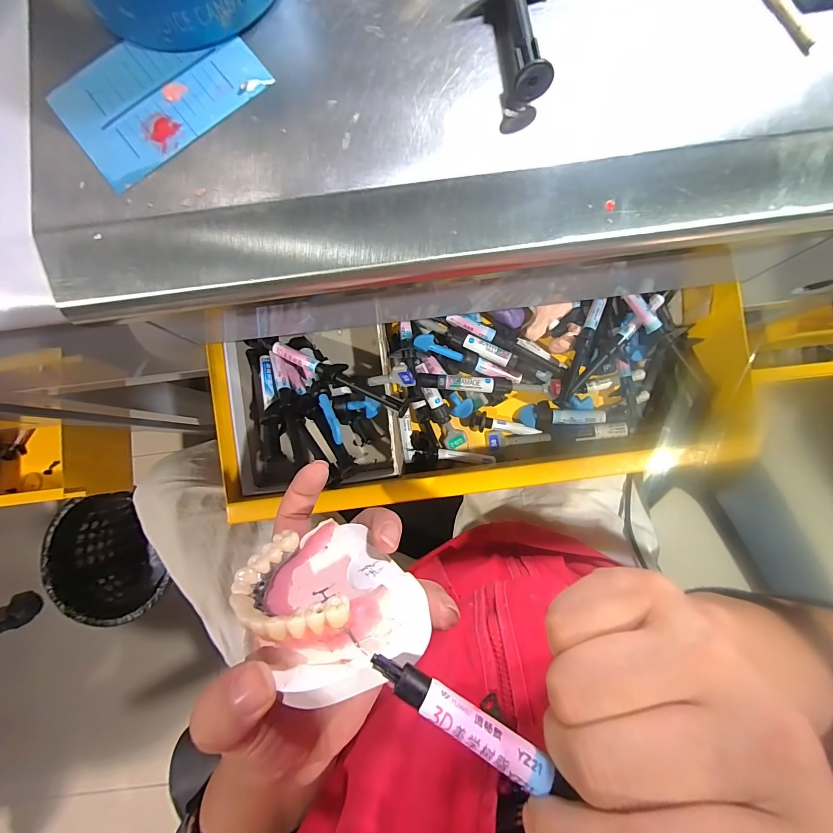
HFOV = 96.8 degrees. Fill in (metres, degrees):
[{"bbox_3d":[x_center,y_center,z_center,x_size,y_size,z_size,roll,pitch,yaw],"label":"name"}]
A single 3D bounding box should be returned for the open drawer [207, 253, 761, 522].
[{"bbox_3d":[0.053,-0.025,0.304,0.411,0.066,0.193,-7,85,1],"label":"open drawer"}]

